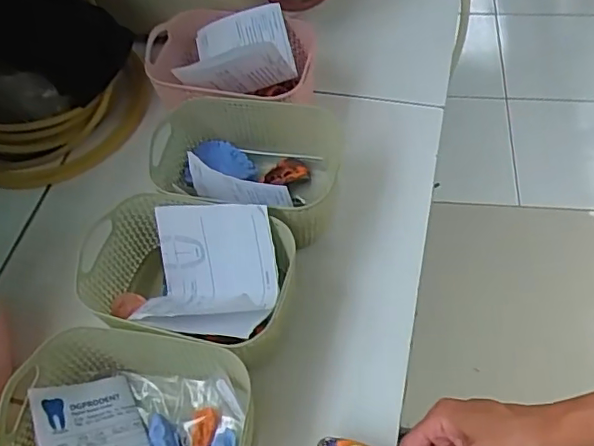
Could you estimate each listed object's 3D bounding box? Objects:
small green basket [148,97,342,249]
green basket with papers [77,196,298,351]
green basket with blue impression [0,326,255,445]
[{"bbox_3d":[-0.048,-0.048,0.546,0.167,0.078,0.129,7,58,8],"label":"small green basket"},{"bbox_3d":[-0.090,0.048,0.485,0.158,0.077,0.116,9,58,10],"label":"green basket with papers"},{"bbox_3d":[-0.121,0.150,0.429,0.170,0.076,0.122,3,57,6],"label":"green basket with blue impression"}]

